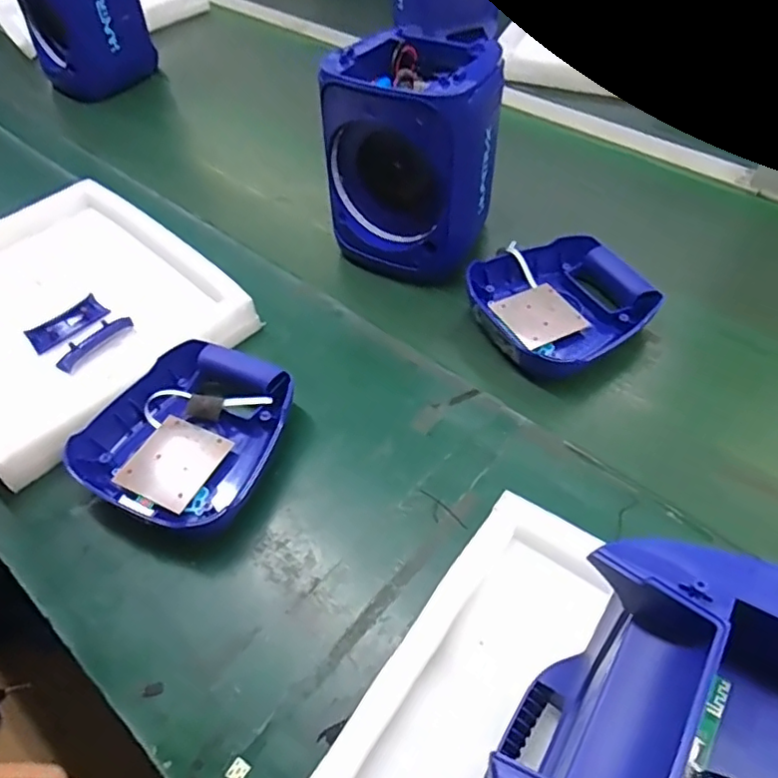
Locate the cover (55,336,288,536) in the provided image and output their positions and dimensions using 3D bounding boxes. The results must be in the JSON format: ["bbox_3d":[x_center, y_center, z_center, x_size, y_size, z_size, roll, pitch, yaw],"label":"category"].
[{"bbox_3d":[-0.176,0.037,0.555,0.155,0.045,0.185,22,56,18],"label":"cover"}]

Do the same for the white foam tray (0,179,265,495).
[{"bbox_3d":[-0.365,-0.093,0.670,0.372,0.042,0.291,37,61,27],"label":"white foam tray"}]

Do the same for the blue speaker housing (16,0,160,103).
[{"bbox_3d":[-0.511,-0.633,1.008,0.190,0.214,0.139,-23,54,-15],"label":"blue speaker housing"}]

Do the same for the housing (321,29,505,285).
[{"bbox_3d":[0.033,-0.260,0.675,0.156,0.198,0.167,25,57,20],"label":"housing"}]

